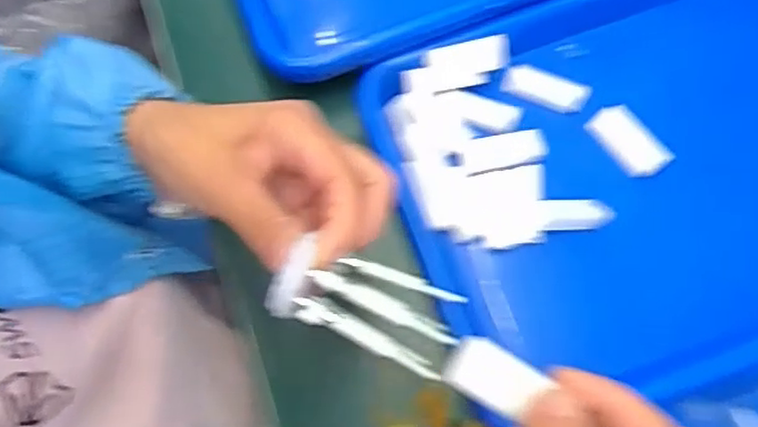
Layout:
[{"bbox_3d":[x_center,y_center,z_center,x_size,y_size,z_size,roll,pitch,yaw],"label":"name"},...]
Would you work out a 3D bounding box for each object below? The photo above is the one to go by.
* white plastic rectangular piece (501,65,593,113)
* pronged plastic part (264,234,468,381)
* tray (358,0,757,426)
[{"bbox_3d":[0.108,-0.081,0.431,0.053,0.013,0.015,22,74,6],"label":"white plastic rectangular piece"},{"bbox_3d":[-0.007,0.038,0.269,0.075,0.019,0.038,13,73,3],"label":"pronged plastic part"},{"bbox_3d":[0.183,-0.028,0.417,0.326,0.049,0.243,-19,74,-7],"label":"tray"}]

